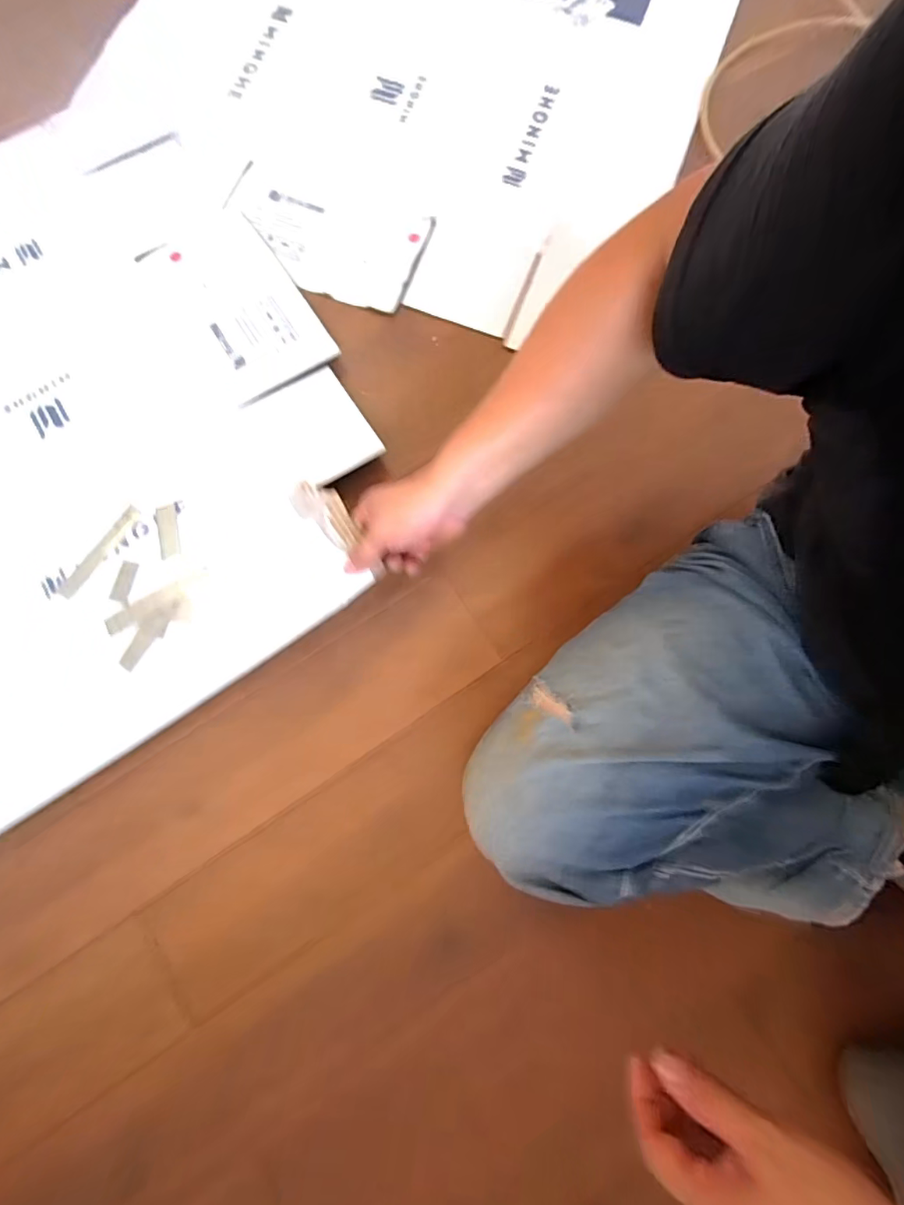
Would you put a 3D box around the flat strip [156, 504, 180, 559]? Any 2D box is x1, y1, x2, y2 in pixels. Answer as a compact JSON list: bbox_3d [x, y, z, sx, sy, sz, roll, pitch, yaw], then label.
[{"bbox_3d":[-0.311,-0.078,0.548,0.024,0.008,0.059,-16,80,-3],"label":"flat strip"}]

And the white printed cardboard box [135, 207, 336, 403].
[{"bbox_3d":[-0.262,-0.369,0.620,0.146,0.020,0.261,-35,81,-7],"label":"white printed cardboard box"}]

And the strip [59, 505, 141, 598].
[{"bbox_3d":[-0.390,-0.057,0.554,0.018,0.009,0.120,37,81,6],"label":"strip"}]

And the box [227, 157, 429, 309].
[{"bbox_3d":[-0.169,-0.475,0.646,0.252,0.012,0.150,20,80,3],"label":"box"}]

